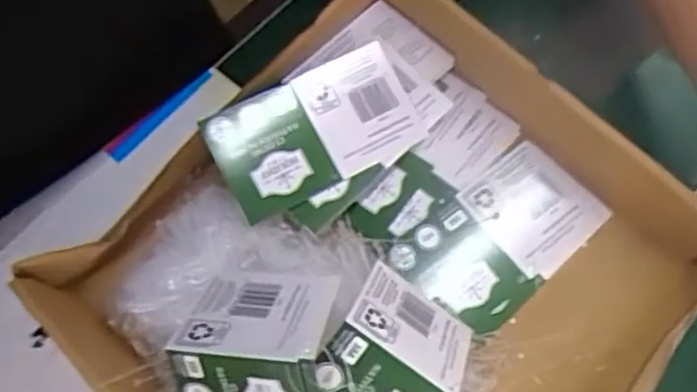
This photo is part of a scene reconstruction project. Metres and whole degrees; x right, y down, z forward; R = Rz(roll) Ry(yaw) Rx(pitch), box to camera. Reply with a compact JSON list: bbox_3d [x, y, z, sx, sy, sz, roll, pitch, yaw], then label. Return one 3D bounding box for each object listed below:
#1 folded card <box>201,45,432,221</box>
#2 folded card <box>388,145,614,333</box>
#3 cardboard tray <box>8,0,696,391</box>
[{"bbox_3d":[-0.021,-0.041,0.418,0.124,0.004,0.069,-27,82,-14],"label":"folded card"},{"bbox_3d":[0.094,0.026,0.427,0.121,0.010,0.074,-39,75,-10],"label":"folded card"},{"bbox_3d":[0.017,0.052,0.389,0.310,0.072,0.298,-43,75,-12],"label":"cardboard tray"}]

